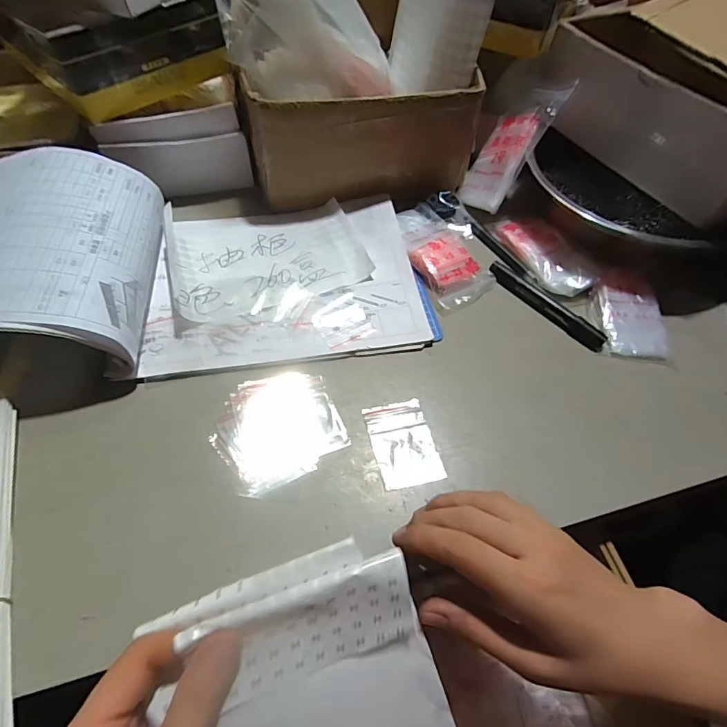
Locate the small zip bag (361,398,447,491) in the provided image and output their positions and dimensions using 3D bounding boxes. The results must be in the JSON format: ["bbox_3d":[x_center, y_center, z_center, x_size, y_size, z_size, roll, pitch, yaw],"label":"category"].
[{"bbox_3d":[0.032,0.063,0.332,0.047,0.004,0.069,-10,57,-12],"label":"small zip bag"}]

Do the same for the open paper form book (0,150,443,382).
[{"bbox_3d":[-0.176,-0.099,0.383,0.479,0.071,0.214,-5,56,-9],"label":"open paper form book"}]

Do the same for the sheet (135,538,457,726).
[{"bbox_3d":[-0.017,0.201,0.245,0.129,0.020,0.182,-23,99,-14],"label":"sheet"}]

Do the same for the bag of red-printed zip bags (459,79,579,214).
[{"bbox_3d":[0.165,-0.249,0.485,0.015,0.147,0.077,23,14,-40],"label":"bag of red-printed zip bags"}]

